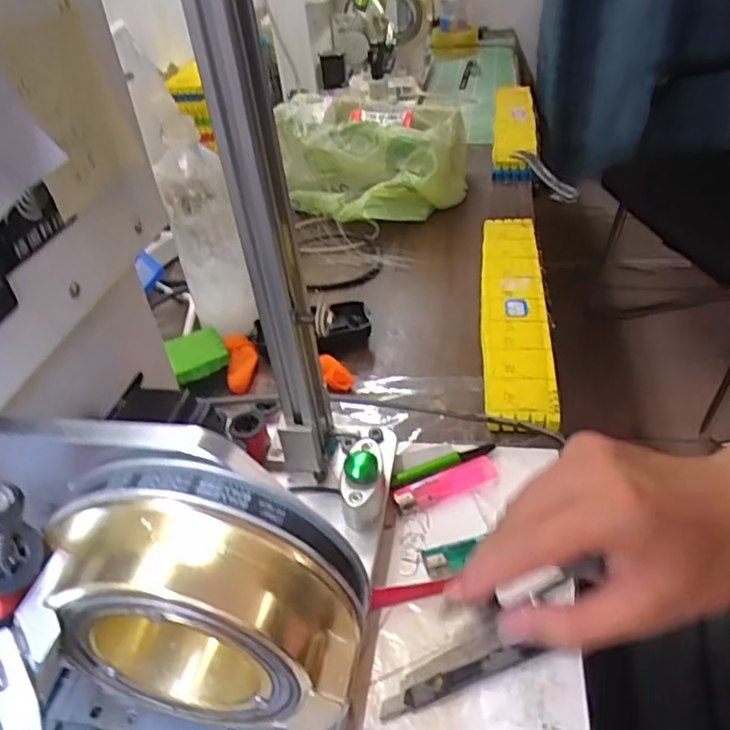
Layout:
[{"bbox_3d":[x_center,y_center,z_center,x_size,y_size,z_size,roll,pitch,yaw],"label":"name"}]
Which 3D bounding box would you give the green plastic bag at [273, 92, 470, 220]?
[{"bbox_3d":[-0.006,-0.262,0.815,0.261,0.110,0.202,5,40,13],"label":"green plastic bag"}]

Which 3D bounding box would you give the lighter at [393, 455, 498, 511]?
[{"bbox_3d":[0.061,0.086,0.457,0.081,0.011,0.024,-22,41,-18],"label":"lighter"}]

